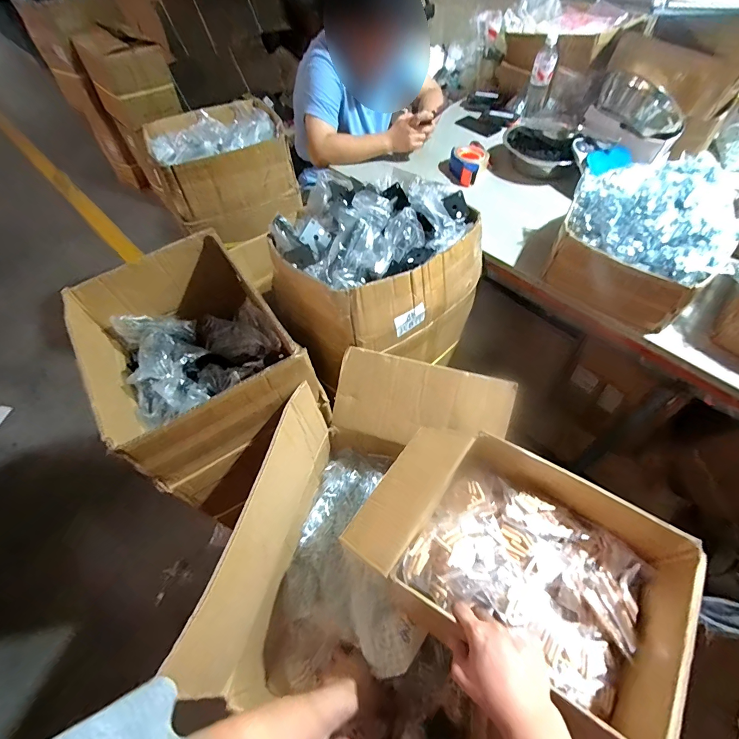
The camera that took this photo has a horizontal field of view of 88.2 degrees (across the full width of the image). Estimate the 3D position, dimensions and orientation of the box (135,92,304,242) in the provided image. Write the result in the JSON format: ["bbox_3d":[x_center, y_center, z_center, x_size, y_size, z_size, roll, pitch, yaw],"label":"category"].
[{"bbox_3d":[-0.421,-0.587,1.133,0.347,0.213,0.347,-21,57,-12],"label":"box"}]

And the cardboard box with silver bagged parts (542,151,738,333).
[{"bbox_3d":[0.566,-0.280,0.799,0.305,0.201,0.284,32,62,22],"label":"cardboard box with silver bagged parts"}]

